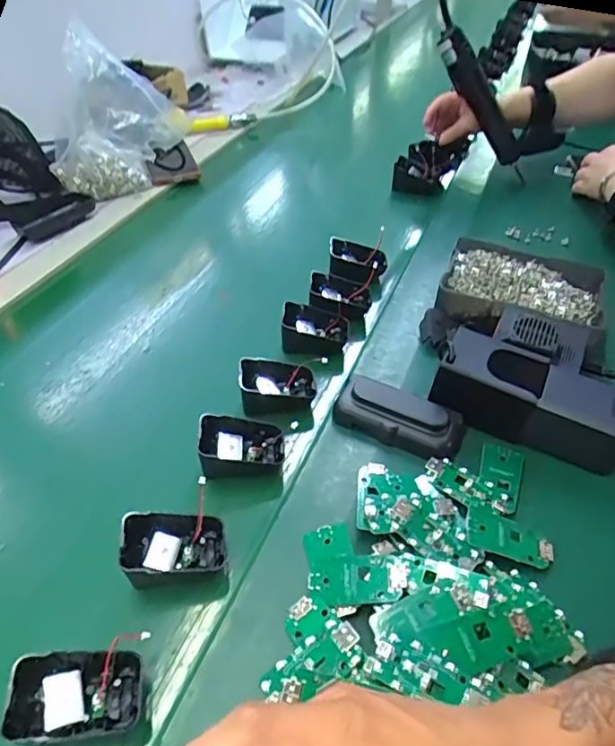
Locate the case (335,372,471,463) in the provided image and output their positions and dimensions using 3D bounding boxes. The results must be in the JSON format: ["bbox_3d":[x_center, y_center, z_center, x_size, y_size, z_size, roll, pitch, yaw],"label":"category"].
[{"bbox_3d":[0.078,0.034,0.458,0.107,0.025,0.050,22,47,20],"label":"case"}]

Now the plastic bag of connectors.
[{"bbox_3d":[-0.279,-0.352,0.761,0.204,0.189,0.071,-3,44,-5],"label":"plastic bag of connectors"}]

